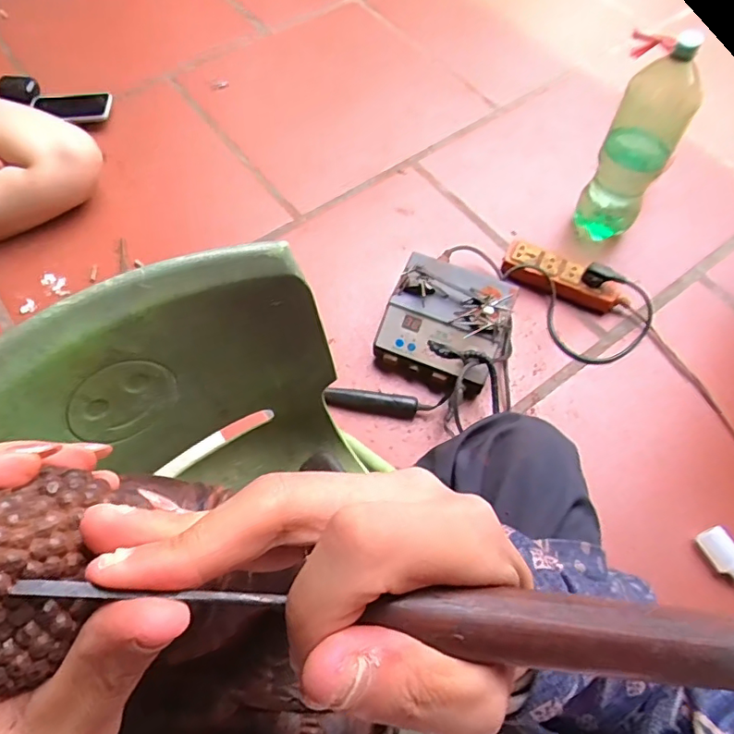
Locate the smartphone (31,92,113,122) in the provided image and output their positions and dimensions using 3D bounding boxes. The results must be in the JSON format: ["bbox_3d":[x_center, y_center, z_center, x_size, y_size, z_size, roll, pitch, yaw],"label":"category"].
[{"bbox_3d":[-0.574,-0.504,1.053,0.151,0.013,0.078,-1,69,3],"label":"smartphone"}]

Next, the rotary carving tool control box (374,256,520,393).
[{"bbox_3d":[0.124,-0.073,0.819,0.183,0.089,0.200,19,64,10],"label":"rotary carving tool control box"}]

